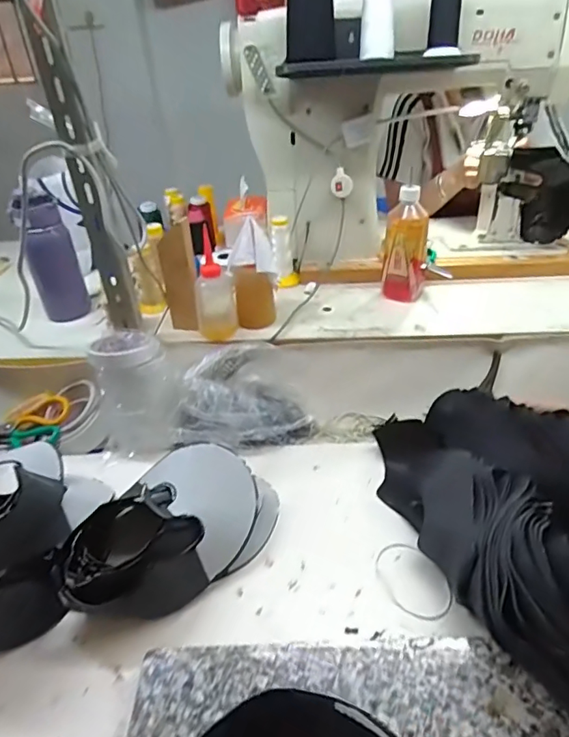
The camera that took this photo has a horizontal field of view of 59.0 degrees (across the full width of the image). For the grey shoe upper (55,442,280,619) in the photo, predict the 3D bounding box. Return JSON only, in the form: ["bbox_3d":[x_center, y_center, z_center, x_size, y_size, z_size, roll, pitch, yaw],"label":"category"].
[{"bbox_3d":[-0.119,0.177,0.568,0.136,0.095,0.257,25,45,35],"label":"grey shoe upper"}]

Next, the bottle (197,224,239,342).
[{"bbox_3d":[-0.108,-0.121,0.775,0.063,0.151,0.070,-13,36,-11],"label":"bottle"}]

